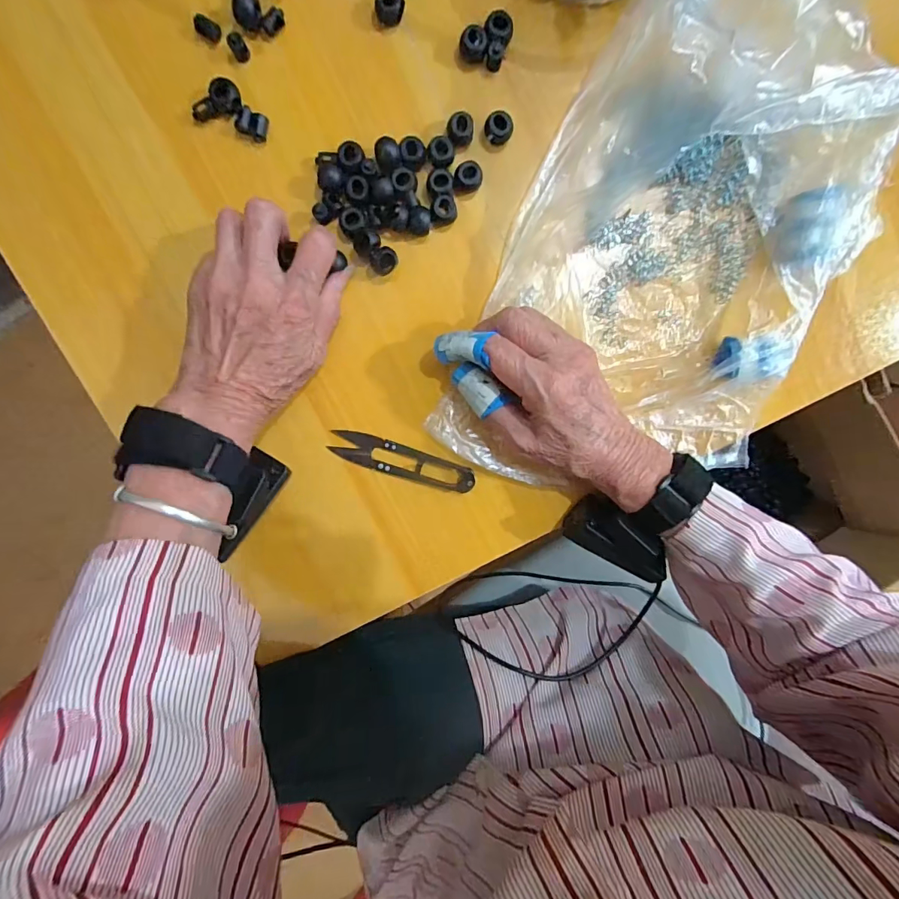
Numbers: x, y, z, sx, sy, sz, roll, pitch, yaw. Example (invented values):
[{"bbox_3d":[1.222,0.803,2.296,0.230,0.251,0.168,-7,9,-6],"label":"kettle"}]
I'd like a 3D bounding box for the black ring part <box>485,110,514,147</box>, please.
[{"bbox_3d":[0.031,-0.203,0.283,0.016,0.013,0.015,0,99,-2],"label":"black ring part"}]

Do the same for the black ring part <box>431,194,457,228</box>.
[{"bbox_3d":[-0.004,-0.154,0.290,0.017,0.010,0.016,0,99,-2],"label":"black ring part"}]

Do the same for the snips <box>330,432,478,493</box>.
[{"bbox_3d":[-0.032,0.009,0.313,0.101,0.009,0.023,16,98,-4],"label":"snips"}]

